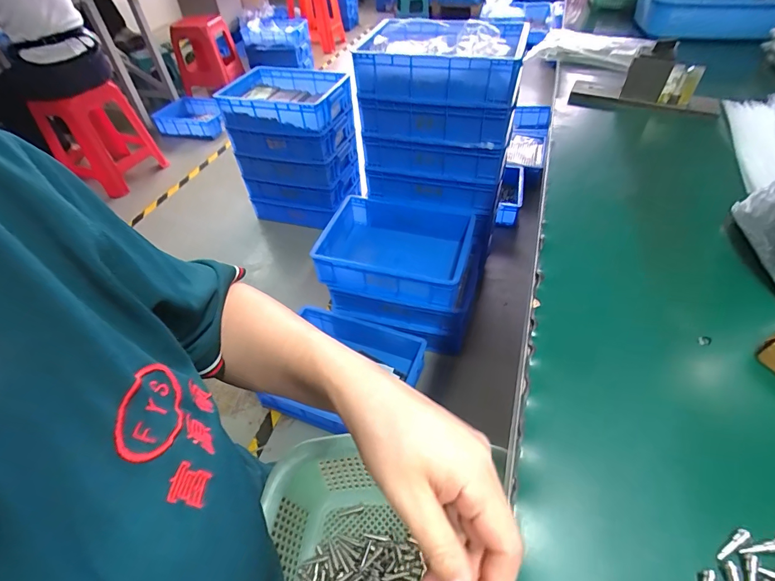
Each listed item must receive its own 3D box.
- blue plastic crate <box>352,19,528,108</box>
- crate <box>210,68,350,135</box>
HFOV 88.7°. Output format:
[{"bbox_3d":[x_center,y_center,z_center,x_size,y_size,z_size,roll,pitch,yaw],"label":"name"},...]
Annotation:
[{"bbox_3d":[0.150,-0.621,1.070,0.404,0.119,0.312,11,48,14],"label":"blue plastic crate"},{"bbox_3d":[-0.382,-0.713,1.463,0.461,0.097,0.316,7,47,11],"label":"crate"}]

